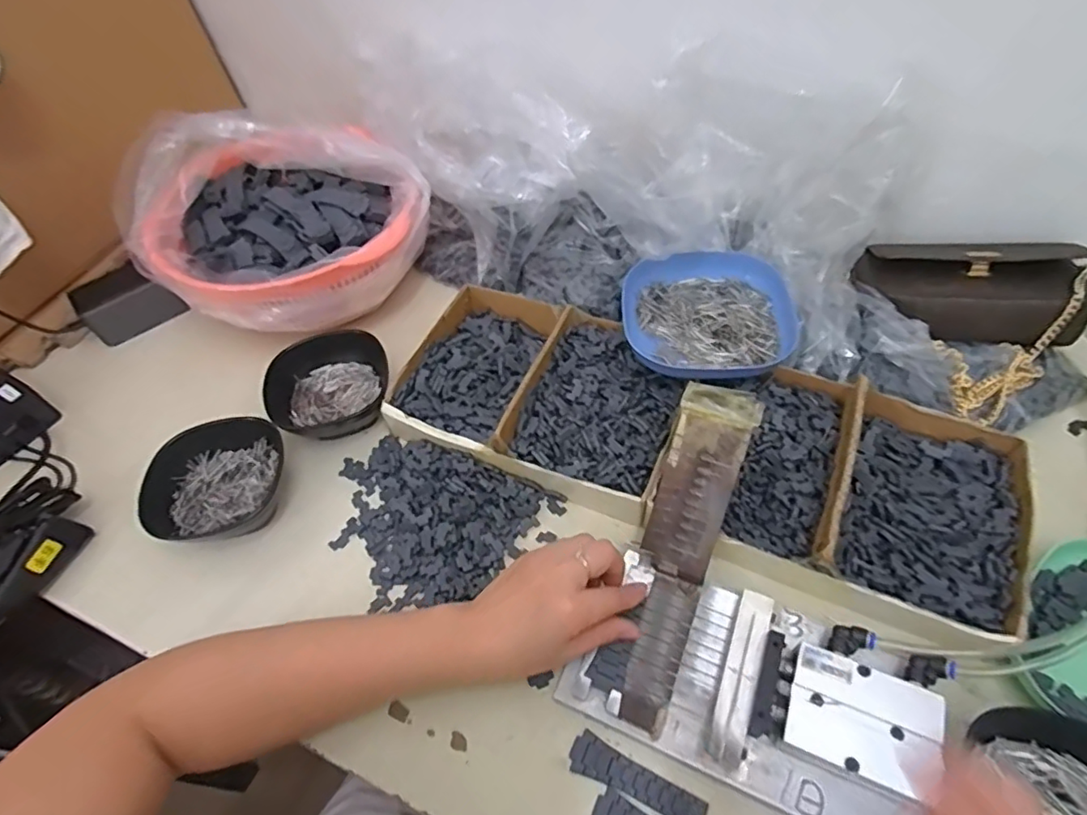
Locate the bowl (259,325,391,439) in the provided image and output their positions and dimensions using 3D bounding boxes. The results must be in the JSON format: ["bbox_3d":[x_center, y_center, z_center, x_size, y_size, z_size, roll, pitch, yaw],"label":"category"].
[{"bbox_3d":[-0.195,-0.017,0.544,0.108,0.052,0.107,-2,53,3],"label":"bowl"}]

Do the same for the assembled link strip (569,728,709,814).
[{"bbox_3d":[0.059,0.234,0.366,0.086,0.004,0.023,18,57,18],"label":"assembled link strip"}]

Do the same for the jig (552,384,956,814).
[{"bbox_3d":[0.149,0.126,0.370,0.208,0.087,0.208,24,59,21],"label":"jig"}]

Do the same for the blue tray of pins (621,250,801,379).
[{"bbox_3d":[0.143,-0.082,0.513,0.142,0.029,0.132,4,53,8],"label":"blue tray of pins"}]

